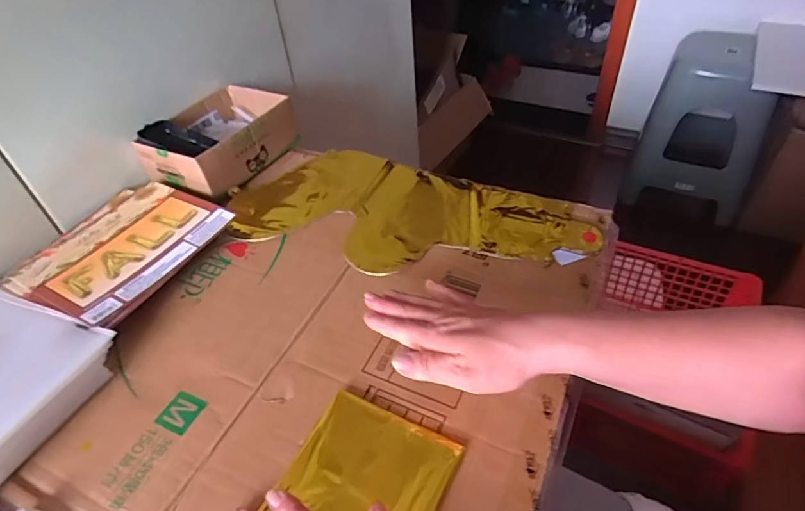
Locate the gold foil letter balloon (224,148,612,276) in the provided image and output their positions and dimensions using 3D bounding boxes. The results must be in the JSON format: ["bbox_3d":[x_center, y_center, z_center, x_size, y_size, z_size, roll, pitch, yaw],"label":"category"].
[{"bbox_3d":[0.001,-0.055,0.574,0.419,0.013,0.198,15,47,21],"label":"gold foil letter balloon"}]

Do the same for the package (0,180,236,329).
[{"bbox_3d":[-0.317,-0.007,0.550,0.178,0.027,0.196,16,48,21],"label":"package"}]

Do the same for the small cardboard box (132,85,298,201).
[{"bbox_3d":[-0.254,-0.164,0.671,0.138,0.072,0.193,23,51,27],"label":"small cardboard box"}]

